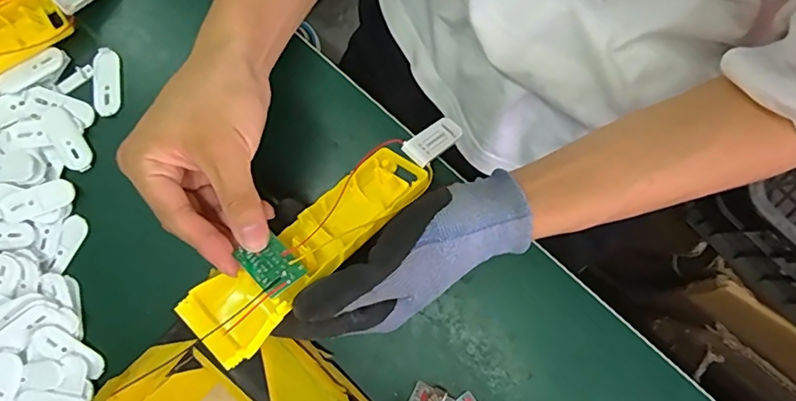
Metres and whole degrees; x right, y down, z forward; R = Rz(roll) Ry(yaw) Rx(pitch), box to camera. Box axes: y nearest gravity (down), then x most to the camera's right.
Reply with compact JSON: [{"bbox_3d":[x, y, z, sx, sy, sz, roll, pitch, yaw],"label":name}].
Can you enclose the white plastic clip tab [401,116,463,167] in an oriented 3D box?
[{"bbox_3d":[0.026,-0.043,0.360,0.020,0.005,0.056,43,48,9],"label":"white plastic clip tab"}]

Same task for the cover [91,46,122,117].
[{"bbox_3d":[-0.215,-0.088,0.382,0.020,0.005,0.051,-6,84,5],"label":"cover"}]

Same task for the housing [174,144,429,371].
[{"bbox_3d":[-0.050,0.024,0.310,0.046,0.026,0.162,43,63,9],"label":"housing"}]

